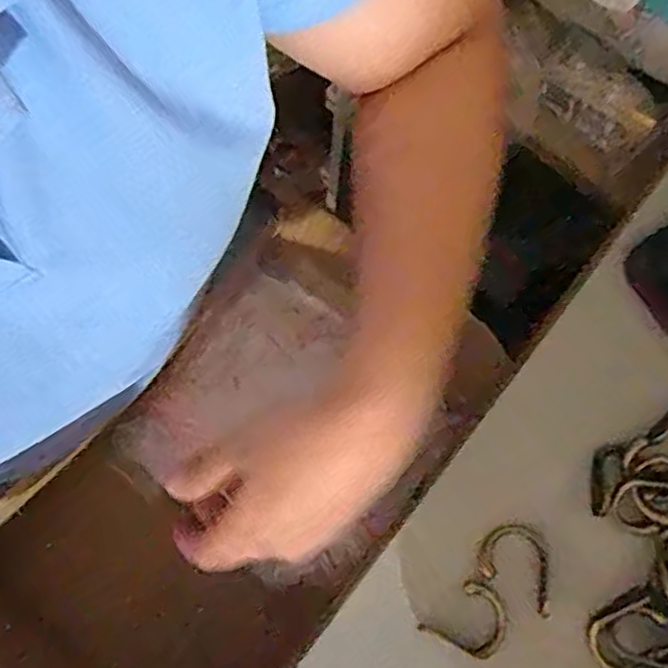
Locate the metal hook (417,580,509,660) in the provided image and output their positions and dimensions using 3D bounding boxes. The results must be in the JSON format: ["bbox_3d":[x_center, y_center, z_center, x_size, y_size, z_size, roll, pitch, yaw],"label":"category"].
[{"bbox_3d":[0.069,0.145,0.358,0.042,0.010,0.035,27,76,5],"label":"metal hook"}]

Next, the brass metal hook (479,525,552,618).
[{"bbox_3d":[0.098,0.120,0.363,0.044,0.011,0.032,30,73,17],"label":"brass metal hook"}]

